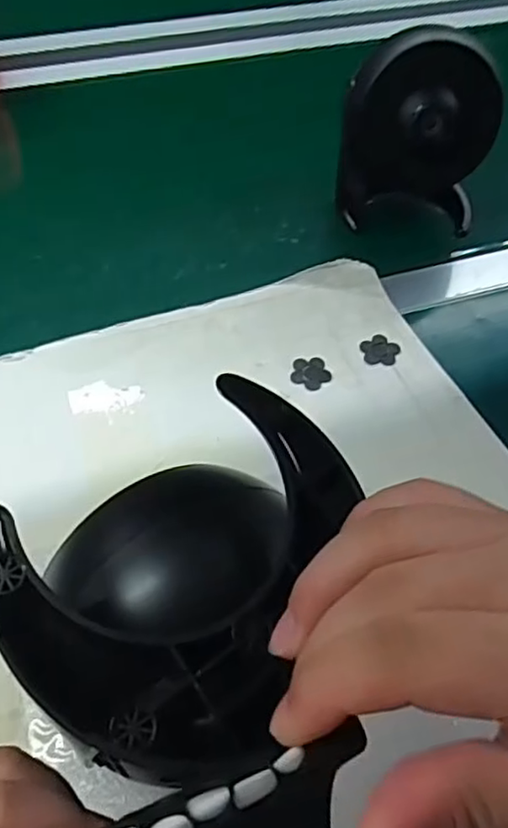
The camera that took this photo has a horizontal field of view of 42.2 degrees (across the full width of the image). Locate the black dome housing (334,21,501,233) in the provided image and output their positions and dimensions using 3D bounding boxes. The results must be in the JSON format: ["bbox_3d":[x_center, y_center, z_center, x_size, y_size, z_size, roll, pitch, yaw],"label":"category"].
[{"bbox_3d":[0.125,-0.216,0.509,0.111,0.135,0.048,4,51,2],"label":"black dome housing"}]

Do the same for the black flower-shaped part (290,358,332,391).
[{"bbox_3d":[0.038,-0.027,0.432,0.026,0.004,0.026,0,51,-1],"label":"black flower-shaped part"}]

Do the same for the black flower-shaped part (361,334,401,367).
[{"bbox_3d":[0.085,-0.044,0.443,0.025,0.004,0.026,1,51,-1],"label":"black flower-shaped part"}]

